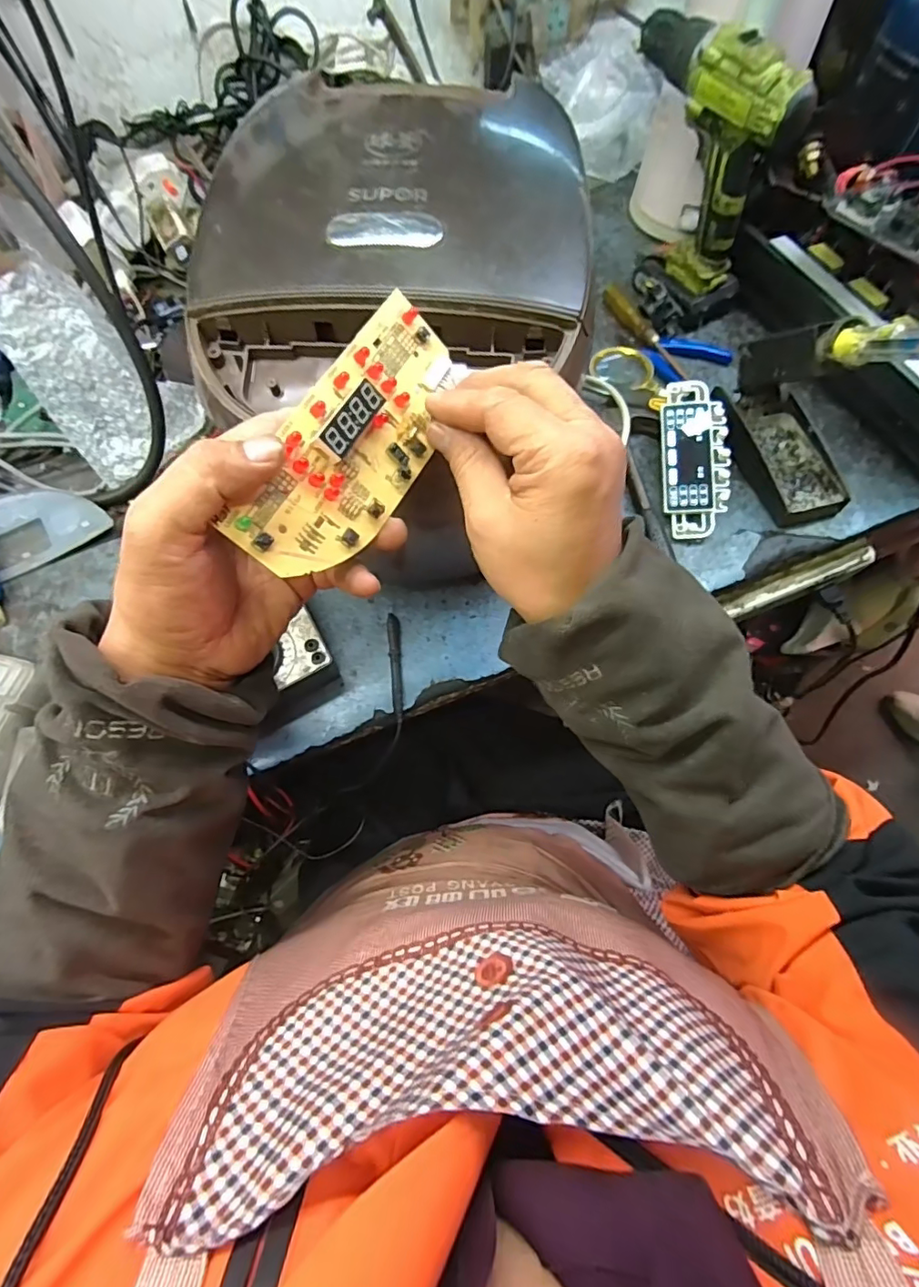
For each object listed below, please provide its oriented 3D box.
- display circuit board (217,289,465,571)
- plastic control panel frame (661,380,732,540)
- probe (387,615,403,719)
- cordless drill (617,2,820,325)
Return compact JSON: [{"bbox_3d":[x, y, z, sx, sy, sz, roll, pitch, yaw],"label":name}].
[{"bbox_3d":[-0.045,-0.097,0.260,0.060,0.011,0.151,41,68,-28],"label":"display circuit board"},{"bbox_3d":[0.226,-0.177,0.520,0.059,0.006,0.155,0,83,10],"label":"plastic control panel frame"},{"bbox_3d":[-0.055,0.017,0.468,0.011,0.006,0.097,-6,66,-2],"label":"probe"},{"bbox_3d":[0.241,-0.486,0.568,0.114,0.209,0.181,-20,68,-8],"label":"cordless drill"}]

